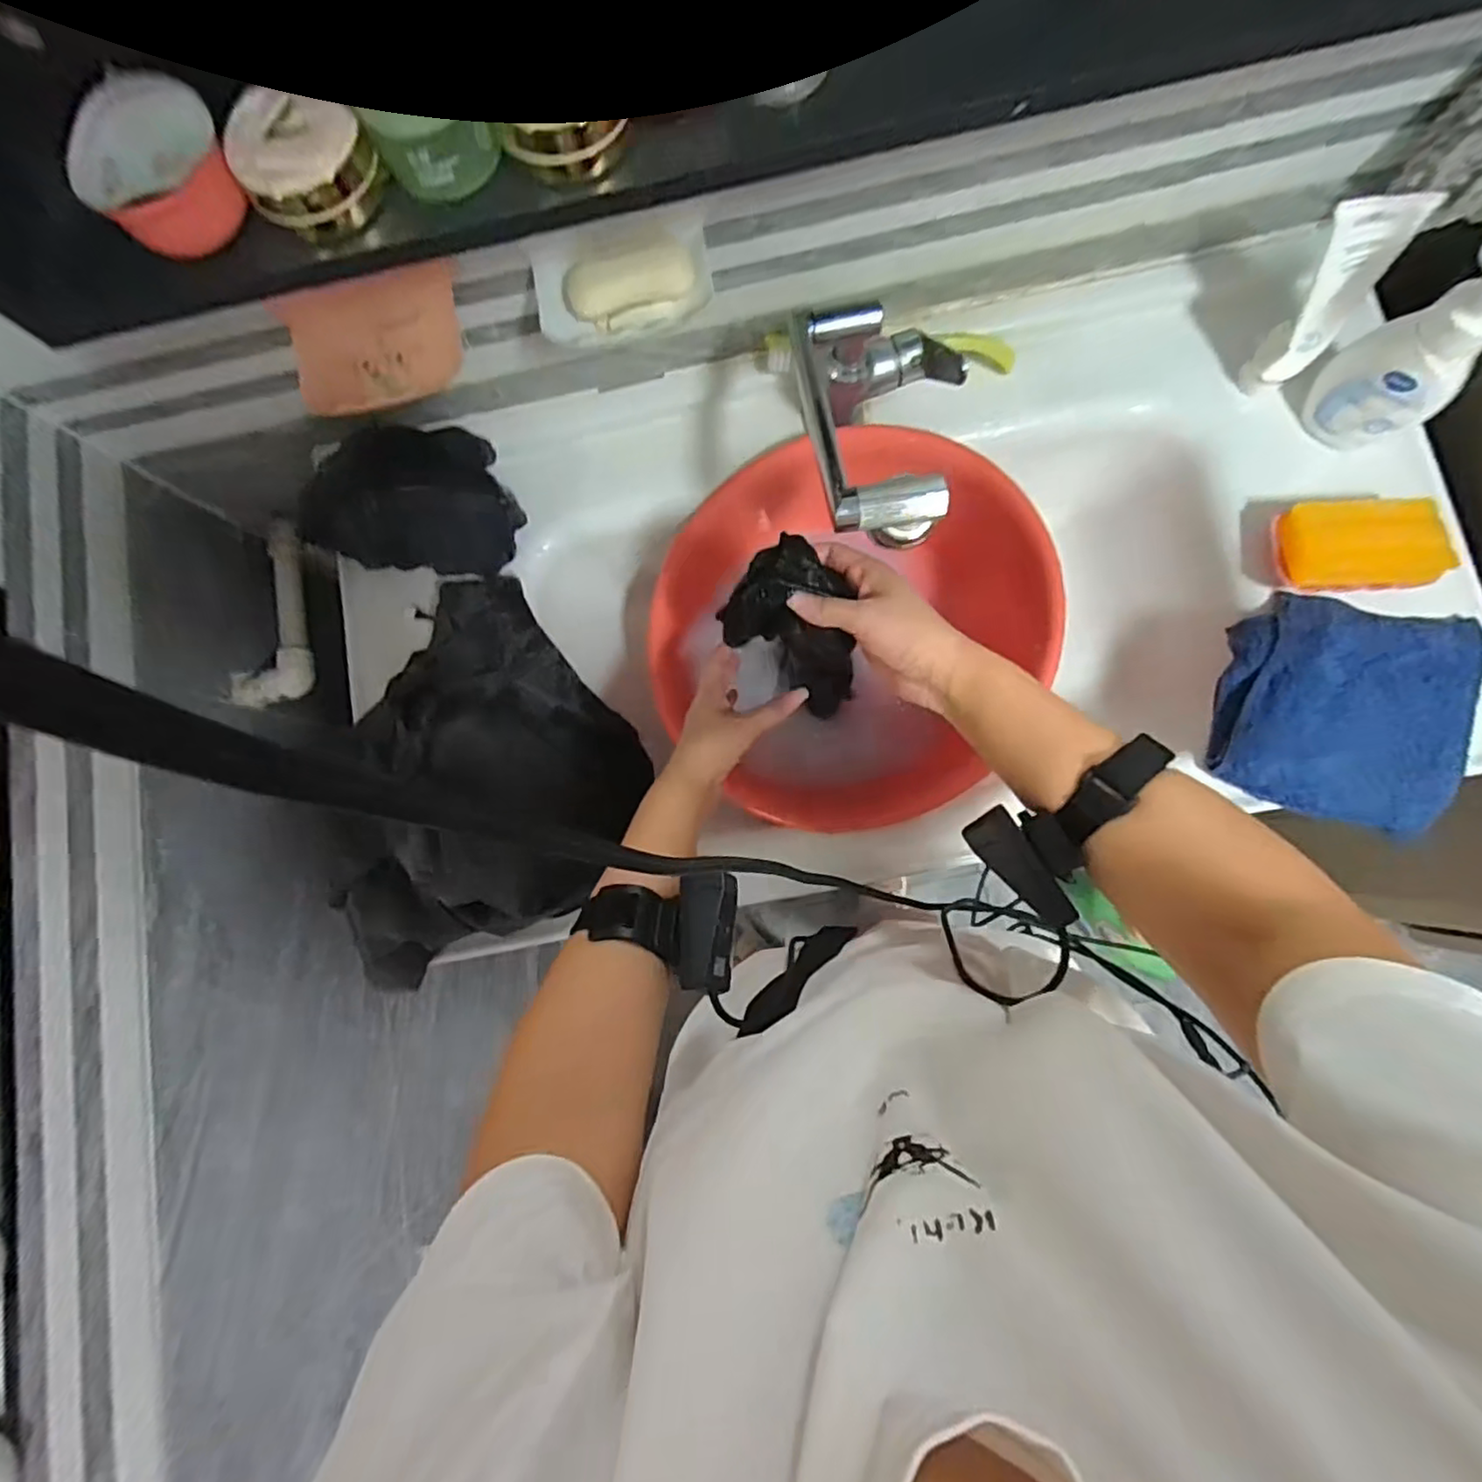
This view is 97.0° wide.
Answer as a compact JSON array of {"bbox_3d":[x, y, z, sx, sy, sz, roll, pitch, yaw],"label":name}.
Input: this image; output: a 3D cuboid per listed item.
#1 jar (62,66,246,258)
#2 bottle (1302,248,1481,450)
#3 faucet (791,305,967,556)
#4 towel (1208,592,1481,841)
[{"bbox_3d":[-0.311,-0.306,0.351,0.077,0.039,0.065,-41,81,-2],"label":"jar"},{"bbox_3d":[0.530,-0.302,0.499,0.056,0.182,0.078,-24,81,1],"label":"bottle"},{"bbox_3d":[0.100,-0.240,0.485,0.118,0.099,0.263,0,59,5],"label":"faucet"},{"bbox_3d":[0.509,-0.025,0.552,0.175,0.034,0.180,17,84,7],"label":"towel"}]

